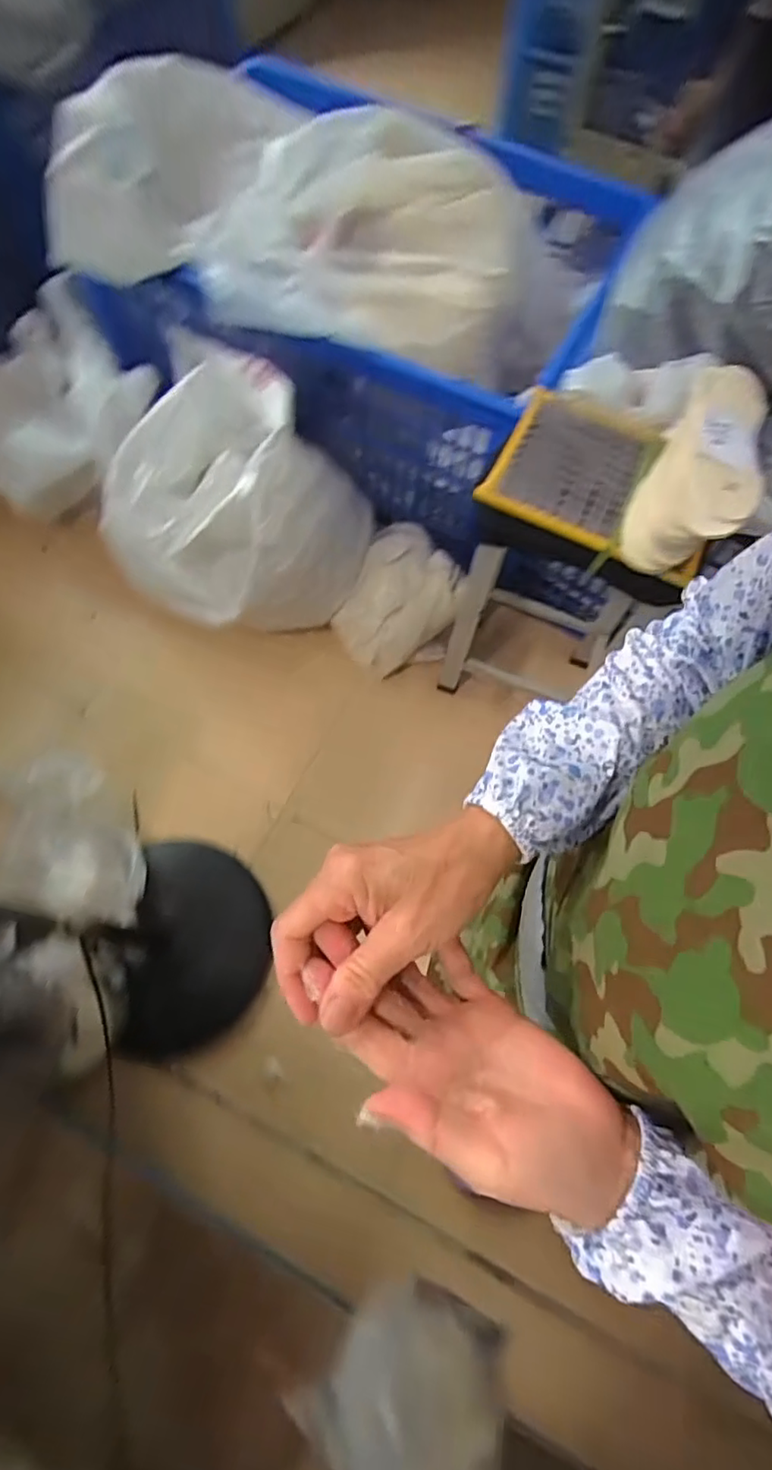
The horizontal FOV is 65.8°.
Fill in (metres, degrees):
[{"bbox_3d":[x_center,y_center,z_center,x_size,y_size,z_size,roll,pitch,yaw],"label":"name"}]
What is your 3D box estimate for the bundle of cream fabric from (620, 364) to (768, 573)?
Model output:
[{"bbox_3d":[0.425,-0.352,0.785,0.136,0.085,0.303,26,76,17],"label":"bundle of cream fabric"}]

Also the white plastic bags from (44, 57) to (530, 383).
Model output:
[{"bbox_3d":[-0.154,-1.029,1.169,0.835,0.313,0.505,8,69,0],"label":"white plastic bags"}]

